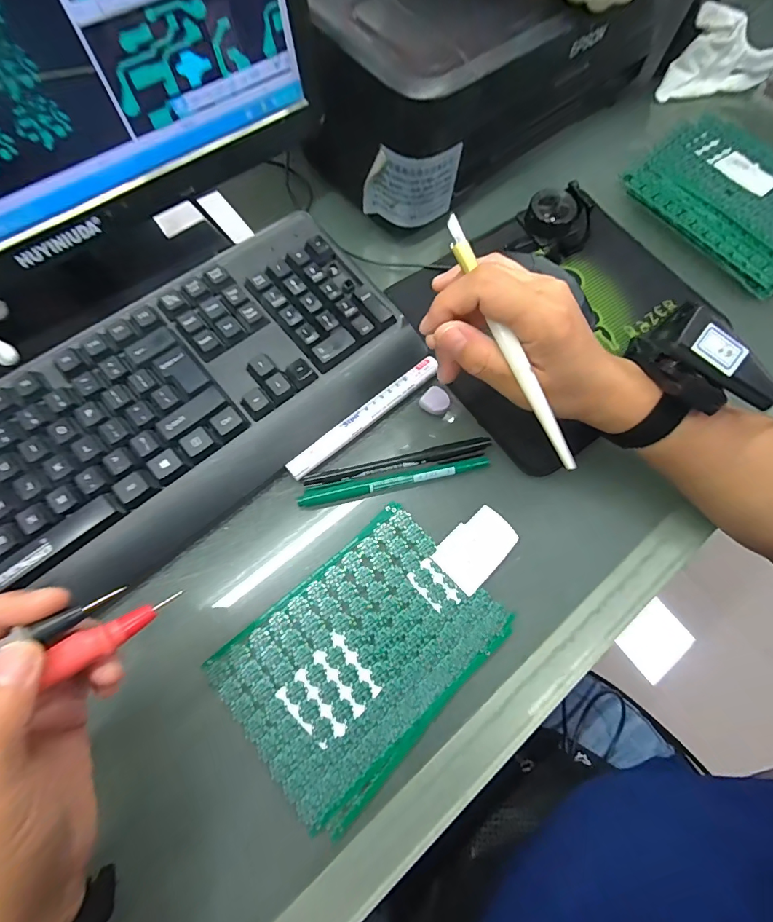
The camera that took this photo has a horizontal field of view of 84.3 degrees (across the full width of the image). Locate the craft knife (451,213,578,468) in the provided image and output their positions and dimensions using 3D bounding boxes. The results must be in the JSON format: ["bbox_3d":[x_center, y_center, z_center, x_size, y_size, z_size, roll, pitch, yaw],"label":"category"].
[{"bbox_3d":[0.065,-0.064,0.230,0.009,0.006,0.150,-25,87,-11],"label":"craft knife"}]

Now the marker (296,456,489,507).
[{"bbox_3d":[0.006,0.013,0.311,0.138,0.008,0.013,-12,70,-7],"label":"marker"}]

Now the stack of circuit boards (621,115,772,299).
[{"bbox_3d":[0.351,-0.248,0.417,0.146,0.029,0.209,-38,75,-15],"label":"stack of circuit boards"}]

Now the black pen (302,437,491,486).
[{"bbox_3d":[0.009,0.001,0.315,0.138,0.008,0.010,-13,70,-7],"label":"black pen"}]

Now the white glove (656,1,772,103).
[{"bbox_3d":[0.379,-0.444,0.475,0.131,0.078,0.034,-6,70,-5],"label":"white glove"}]

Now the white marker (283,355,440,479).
[{"bbox_3d":[-0.016,-0.032,0.324,0.137,0.016,0.014,-39,76,-15],"label":"white marker"}]

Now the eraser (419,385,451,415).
[{"bbox_3d":[0.038,-0.046,0.334,0.022,0.012,0.020,22,70,5],"label":"eraser"}]

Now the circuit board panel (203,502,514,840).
[{"bbox_3d":[-0.013,0.122,0.276,0.162,0.006,0.118,-39,76,-15],"label":"circuit board panel"}]

